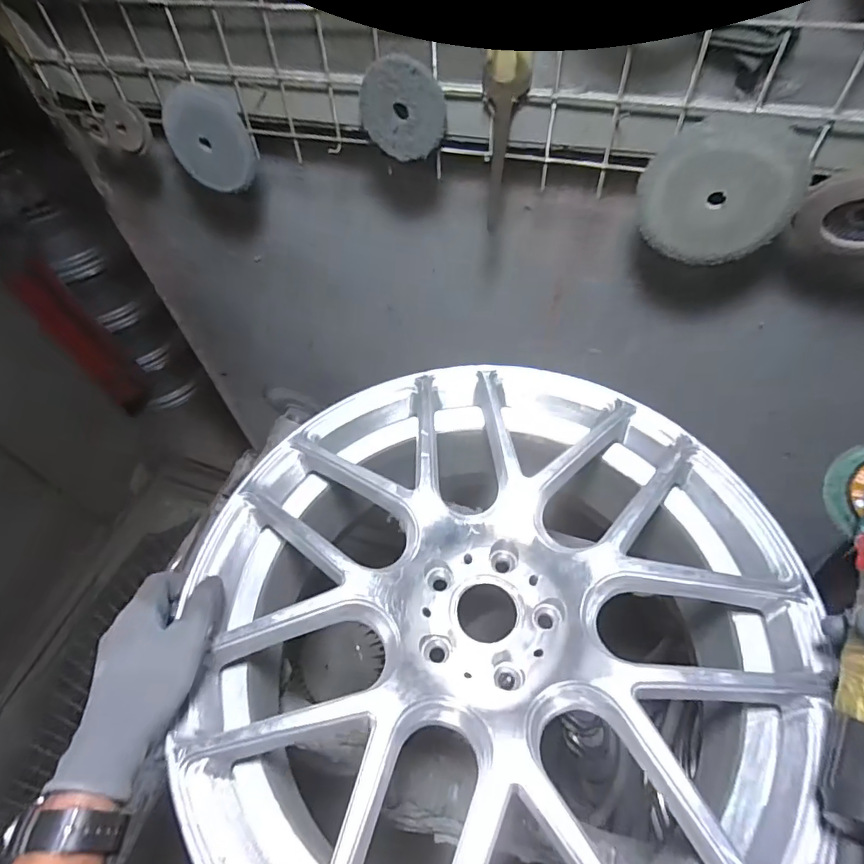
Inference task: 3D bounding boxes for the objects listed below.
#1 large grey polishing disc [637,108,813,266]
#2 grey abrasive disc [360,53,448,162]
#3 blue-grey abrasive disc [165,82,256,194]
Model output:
[{"bbox_3d":[0.253,-0.211,0.447,0.126,0.124,0.010,12,54,13],"label":"large grey polishing disc"},{"bbox_3d":[-0.029,-0.303,0.475,0.081,0.081,0.016,10,54,12],"label":"grey abrasive disc"},{"bbox_3d":[-0.251,-0.329,0.568,0.104,0.097,0.013,22,41,3],"label":"blue-grey abrasive disc"}]

